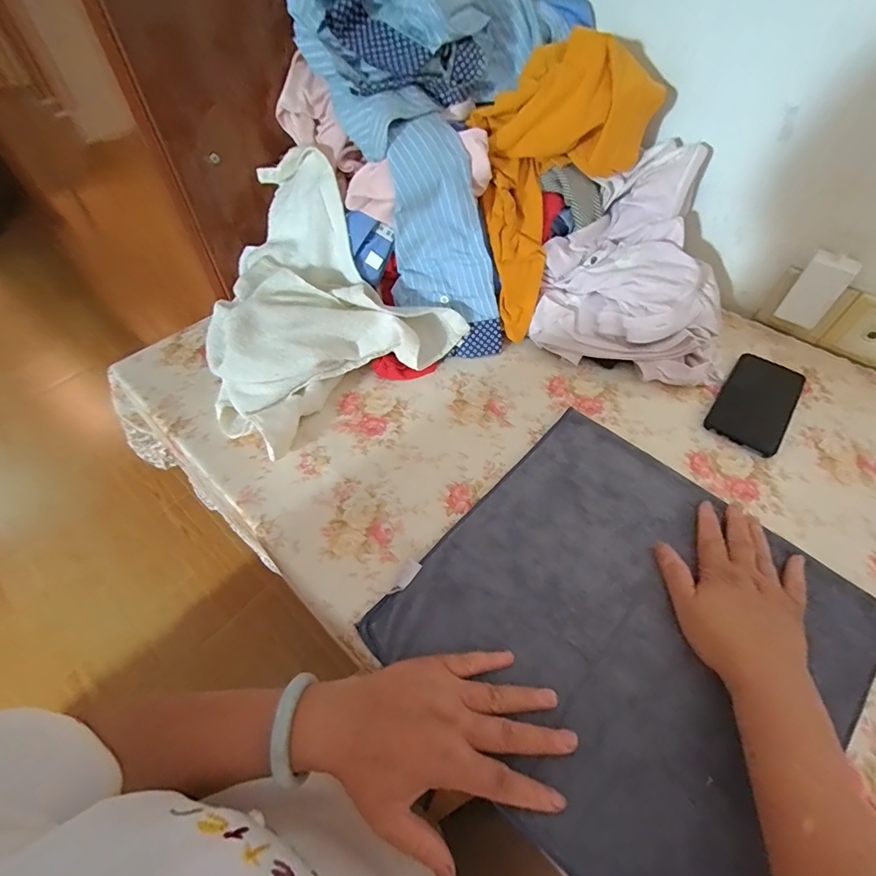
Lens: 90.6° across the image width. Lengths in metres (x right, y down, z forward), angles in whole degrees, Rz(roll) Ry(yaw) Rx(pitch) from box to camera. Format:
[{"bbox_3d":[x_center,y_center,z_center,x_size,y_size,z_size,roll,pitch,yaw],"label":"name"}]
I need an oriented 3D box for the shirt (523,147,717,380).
[{"bbox_3d":[0.273,-0.230,0.576,0.242,0.162,0.260,16,56,12],"label":"shirt"}]

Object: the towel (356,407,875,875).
[{"bbox_3d":[0.163,0.157,0.380,0.329,0.011,0.332,37,62,24],"label":"towel"}]

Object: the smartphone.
[{"bbox_3d":[0.399,-0.049,0.540,0.079,0.005,0.162,33,61,22],"label":"smartphone"}]

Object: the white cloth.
[{"bbox_3d":[-0.182,-0.182,0.542,0.306,0.161,0.311,-36,61,-23],"label":"white cloth"}]

